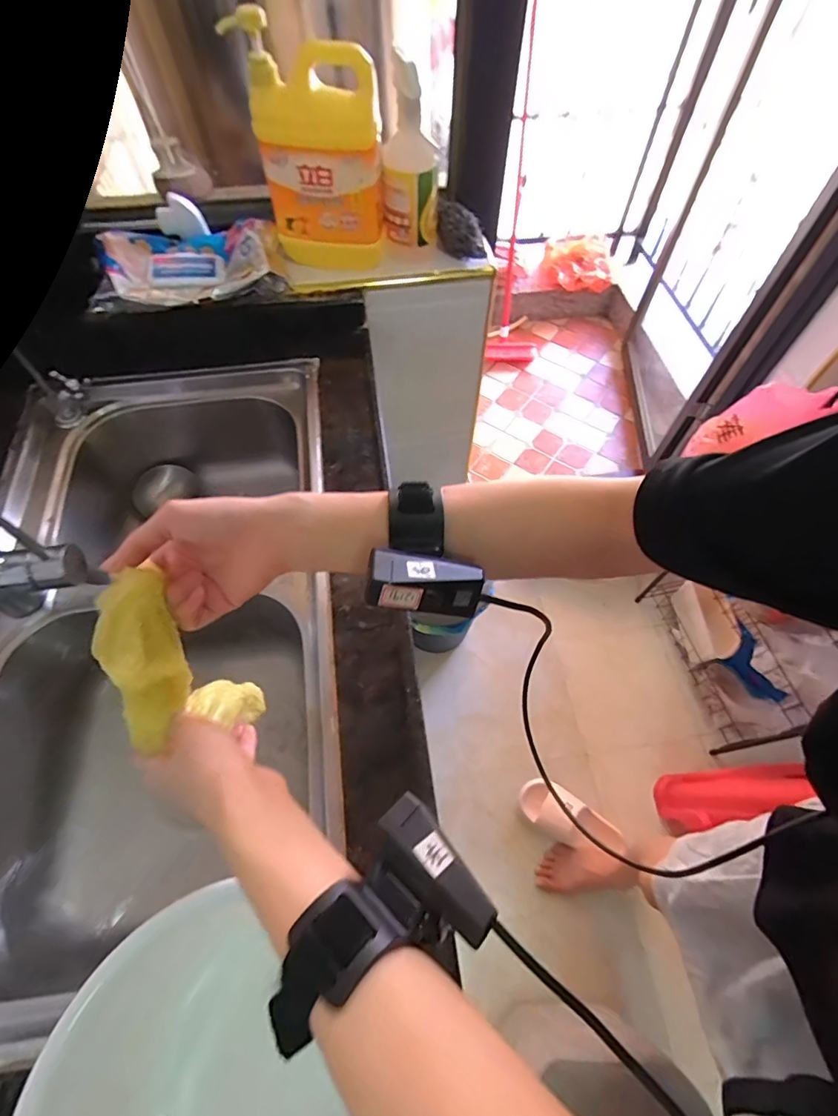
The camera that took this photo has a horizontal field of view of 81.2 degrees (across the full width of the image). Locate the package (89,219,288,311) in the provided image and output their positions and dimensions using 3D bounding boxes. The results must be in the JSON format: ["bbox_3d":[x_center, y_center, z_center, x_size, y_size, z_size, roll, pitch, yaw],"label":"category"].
[{"bbox_3d":[-0.313,-0.402,0.666,0.244,0.046,0.133,-7,61,-4],"label":"package"}]

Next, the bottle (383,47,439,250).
[{"bbox_3d":[-0.013,-0.519,0.641,0.071,0.186,0.051,13,61,7],"label":"bottle"}]

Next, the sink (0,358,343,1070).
[{"bbox_3d":[-0.291,0.080,0.600,0.374,0.171,0.721,-7,61,-4],"label":"sink"}]

